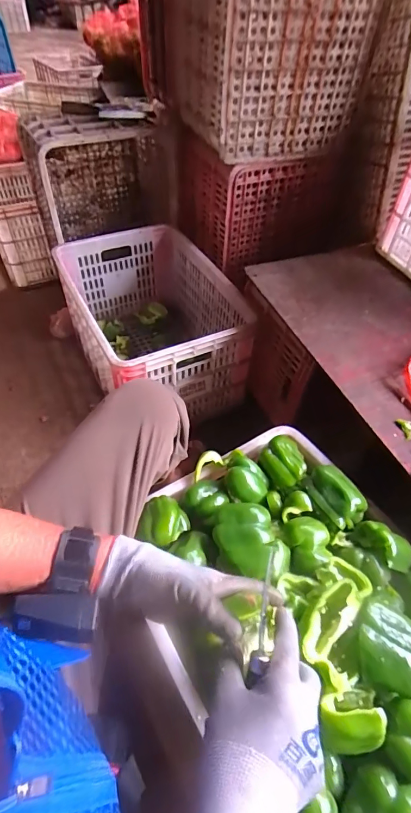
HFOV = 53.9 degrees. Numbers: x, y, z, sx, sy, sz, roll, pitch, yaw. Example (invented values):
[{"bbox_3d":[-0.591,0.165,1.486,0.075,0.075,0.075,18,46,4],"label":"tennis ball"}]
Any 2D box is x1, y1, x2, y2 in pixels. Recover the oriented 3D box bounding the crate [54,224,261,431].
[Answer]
[{"bbox_3d":[-0.137,-0.215,1.075,0.352,0.281,0.492,-21,53,-19],"label":"crate"}]

